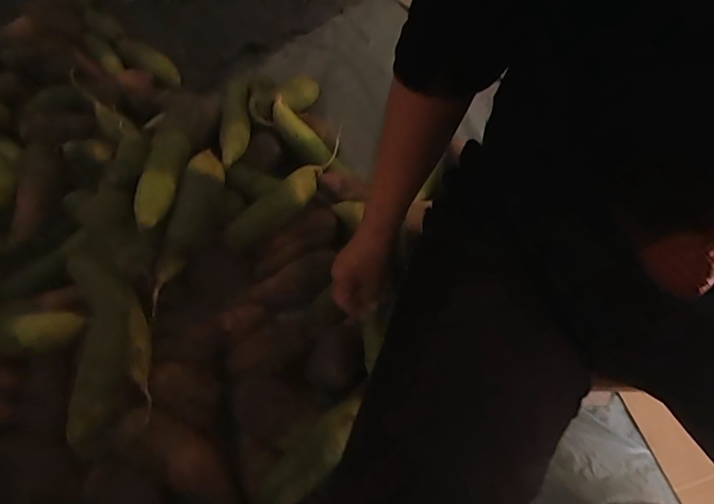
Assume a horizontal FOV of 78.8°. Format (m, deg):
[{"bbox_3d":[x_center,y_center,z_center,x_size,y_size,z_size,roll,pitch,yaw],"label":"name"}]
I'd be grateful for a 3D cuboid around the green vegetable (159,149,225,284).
[{"bbox_3d":[-0.248,-0.059,0.666,0.057,0.054,0.221,13,80,9],"label":"green vegetable"}]

